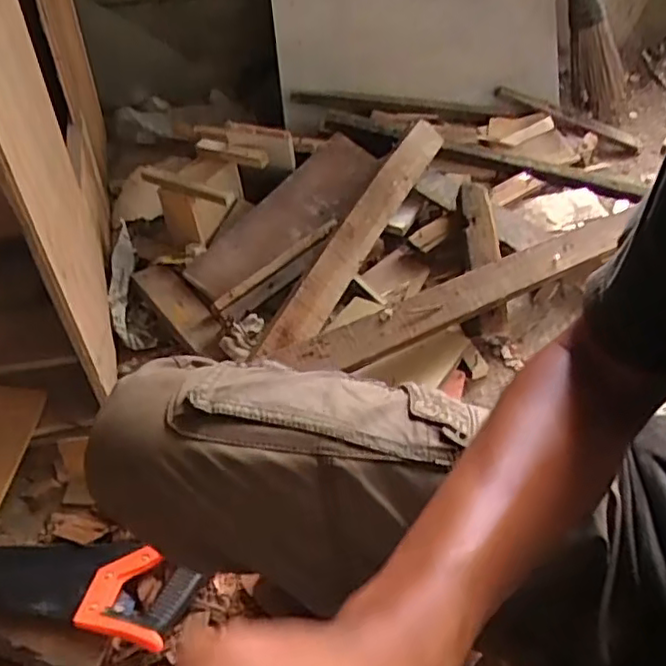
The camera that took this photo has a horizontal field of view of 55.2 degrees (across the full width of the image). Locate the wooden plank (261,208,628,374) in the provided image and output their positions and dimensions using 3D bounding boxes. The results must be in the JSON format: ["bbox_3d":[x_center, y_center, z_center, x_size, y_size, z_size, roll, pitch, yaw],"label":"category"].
[{"bbox_3d":[0.234,-0.071,0.965,0.689,0.024,0.060,-23,79,-25],"label":"wooden plank"}]

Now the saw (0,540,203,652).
[{"bbox_3d":[-0.384,0.258,0.719,0.444,0.024,0.099,8,49,5],"label":"saw"}]

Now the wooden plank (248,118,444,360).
[{"bbox_3d":[0.049,-0.174,1.046,0.069,0.038,0.597,46,55,-21],"label":"wooden plank"}]

